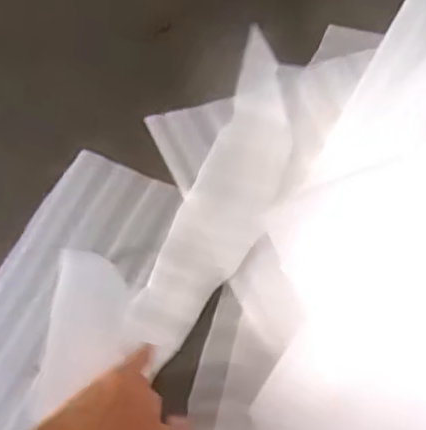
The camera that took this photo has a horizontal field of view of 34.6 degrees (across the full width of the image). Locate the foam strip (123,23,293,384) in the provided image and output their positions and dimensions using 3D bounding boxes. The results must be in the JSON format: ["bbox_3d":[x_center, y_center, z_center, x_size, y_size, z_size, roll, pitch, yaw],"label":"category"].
[{"bbox_3d":[0.009,-0.008,0.586,0.071,0.035,0.278,22,82,11],"label":"foam strip"}]

